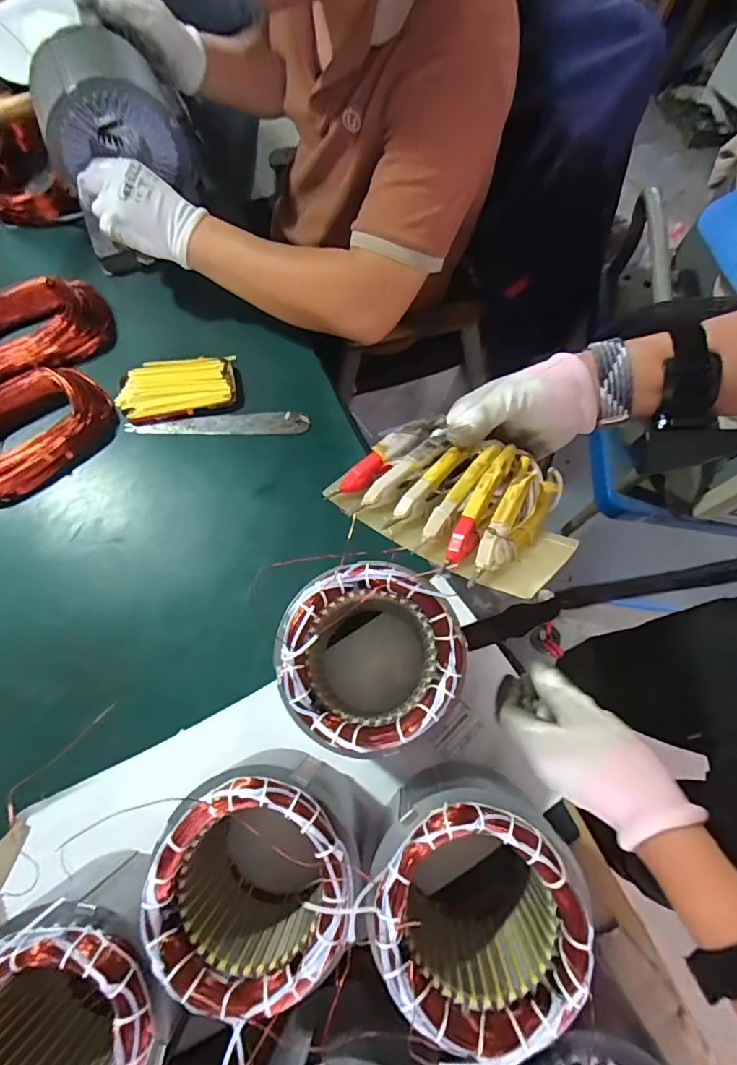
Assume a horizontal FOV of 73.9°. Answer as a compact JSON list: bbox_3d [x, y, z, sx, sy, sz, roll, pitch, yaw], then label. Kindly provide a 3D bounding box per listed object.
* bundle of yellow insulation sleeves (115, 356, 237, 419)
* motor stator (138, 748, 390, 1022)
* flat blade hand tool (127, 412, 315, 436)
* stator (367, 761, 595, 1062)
[{"bbox_3d":[-0.242,-0.189,0.625,0.139,0.022,0.081,-8,71,-5],"label":"bundle of yellow insulation sleeves"},{"bbox_3d":[-0.081,0.267,0.400,0.153,0.156,0.148,26,72,6],"label":"motor stator"},{"bbox_3d":[-0.188,-0.138,0.620,0.223,0.008,0.033,0,70,1],"label":"flat blade hand tool"},{"bbox_3d":[0.074,0.278,0.382,0.141,0.148,0.132,1,71,-2],"label":"stator"}]

